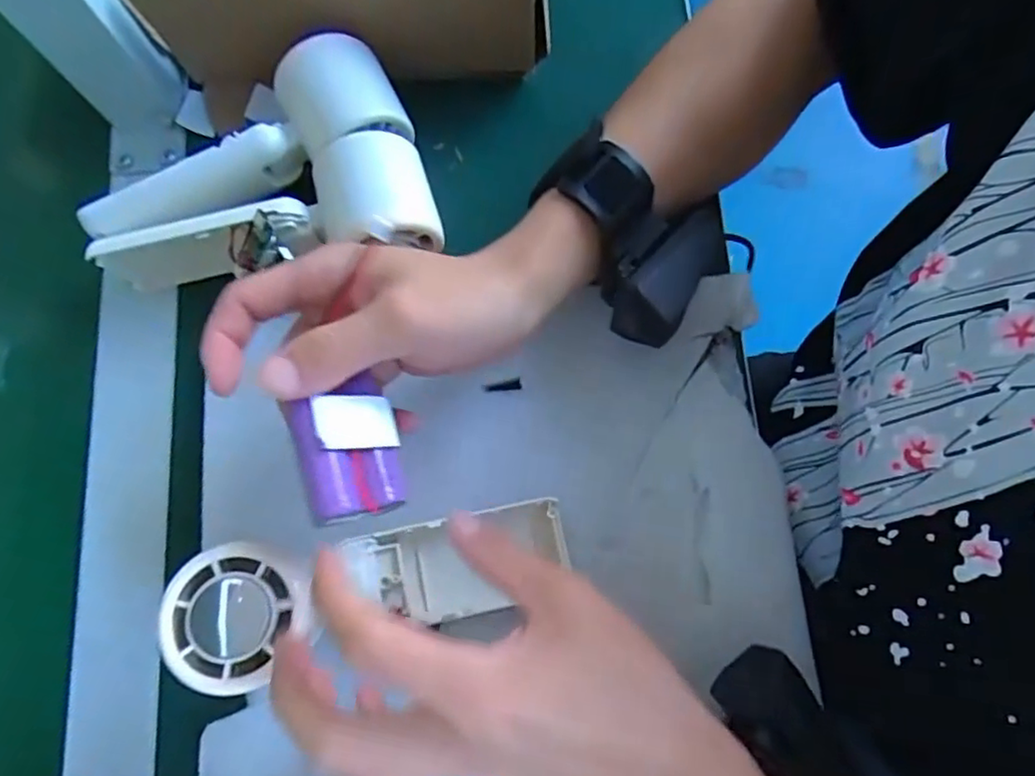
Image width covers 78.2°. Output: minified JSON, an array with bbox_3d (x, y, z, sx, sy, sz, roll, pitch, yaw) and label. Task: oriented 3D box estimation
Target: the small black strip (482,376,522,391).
[{"bbox_3d":[-0.008,-0.001,0.325,0.020,0.004,0.006,-15,77,-5],"label":"small black strip"}]

